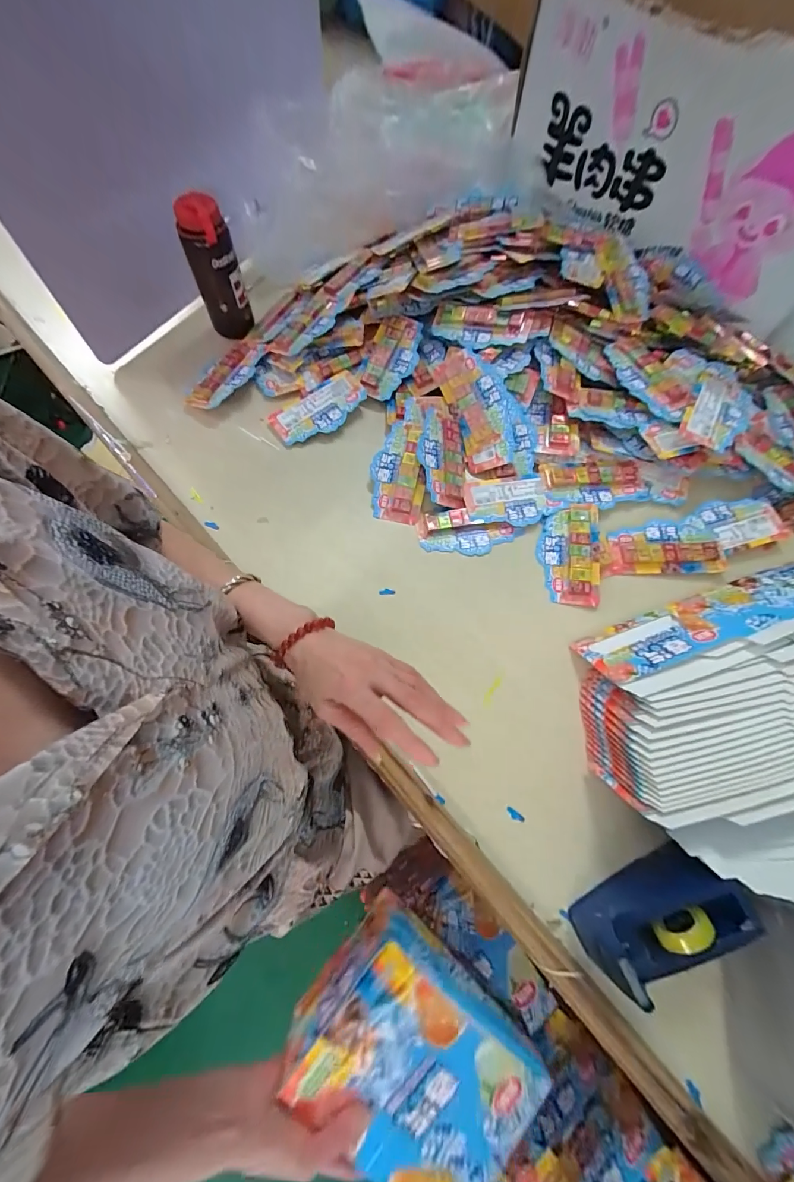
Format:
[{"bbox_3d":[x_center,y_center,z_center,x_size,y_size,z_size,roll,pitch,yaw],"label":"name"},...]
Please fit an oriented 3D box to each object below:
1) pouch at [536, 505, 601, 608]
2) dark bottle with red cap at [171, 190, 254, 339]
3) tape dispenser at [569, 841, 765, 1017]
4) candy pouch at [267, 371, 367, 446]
[{"bbox_3d":[0.230,-0.052,0.529,0.077,0.012,0.142,5,71,3],"label":"pouch"},{"bbox_3d":[-0.262,-0.469,0.586,0.076,0.159,0.060,-24,73,-7],"label":"dark bottle with red cap"},{"bbox_3d":[0.232,0.297,0.366,0.127,0.094,0.056,-24,73,-7],"label":"tape dispenser"},{"bbox_3d":[-0.117,-0.276,0.605,0.145,0.011,0.080,-34,74,-10],"label":"candy pouch"}]

